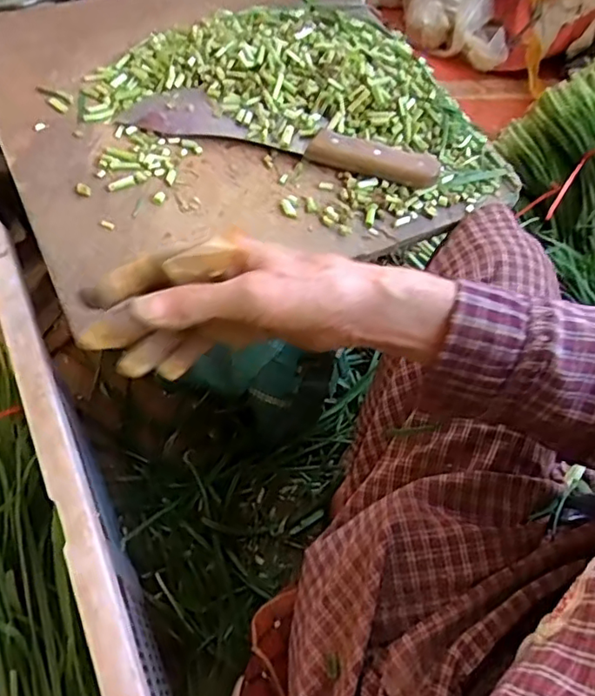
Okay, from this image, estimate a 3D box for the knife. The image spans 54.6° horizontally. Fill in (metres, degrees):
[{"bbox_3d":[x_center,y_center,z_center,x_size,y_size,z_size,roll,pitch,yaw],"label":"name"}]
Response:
[{"bbox_3d":[-0.014,-0.198,0.539,0.290,0.021,0.049,12,61,3],"label":"knife"}]

